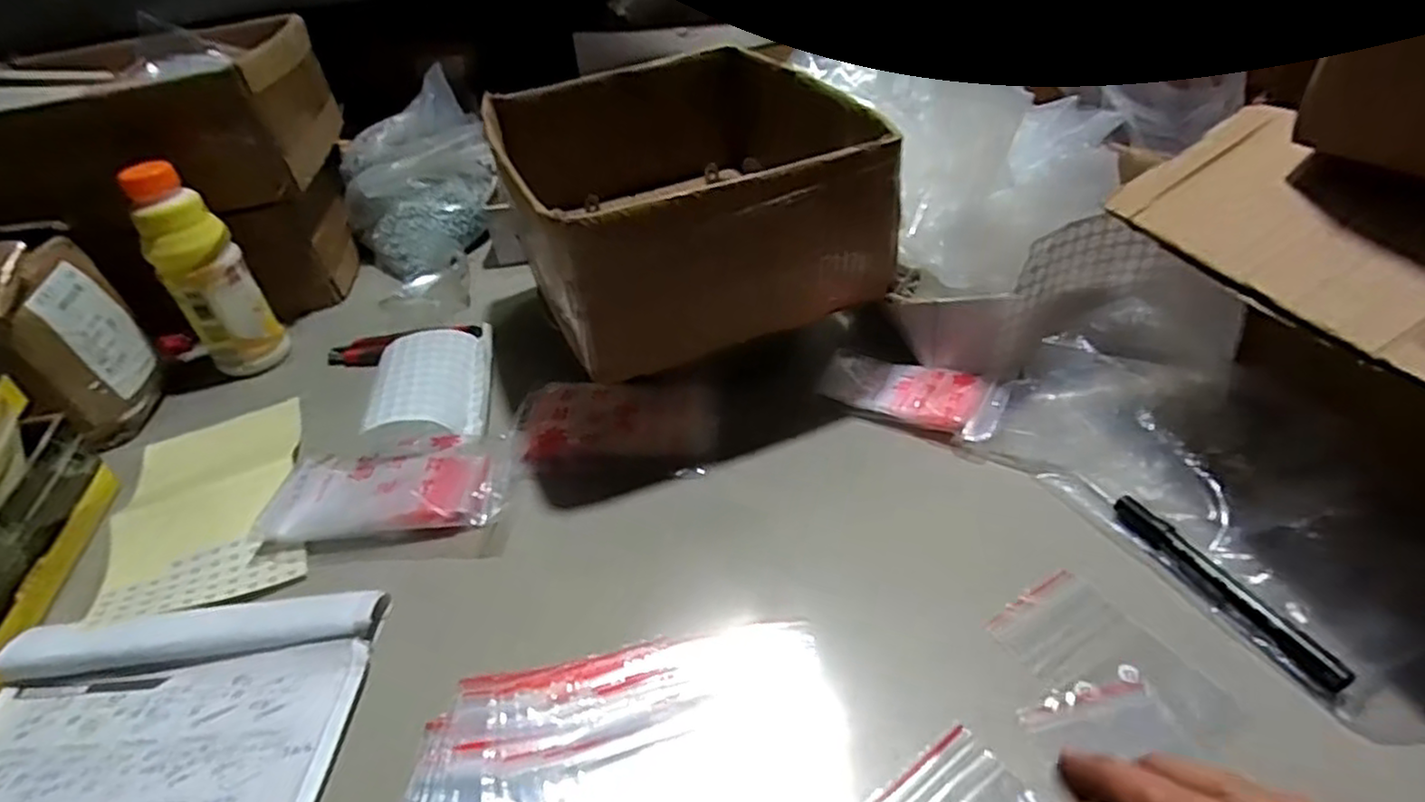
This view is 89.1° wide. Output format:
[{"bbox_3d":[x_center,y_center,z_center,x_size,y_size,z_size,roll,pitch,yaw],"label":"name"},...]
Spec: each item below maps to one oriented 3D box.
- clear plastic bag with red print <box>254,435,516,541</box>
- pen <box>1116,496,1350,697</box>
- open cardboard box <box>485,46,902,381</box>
[{"bbox_3d":[-0.226,0.059,0.524,0.161,0.035,0.091,-3,39,4],"label":"clear plastic bag with red print"},{"bbox_3d":[0.279,0.101,0.400,0.016,0.016,0.135,-18,40,-15],"label":"pen"},{"bbox_3d":[-0.031,-0.176,0.595,0.248,0.115,0.310,-18,39,-12],"label":"open cardboard box"}]

